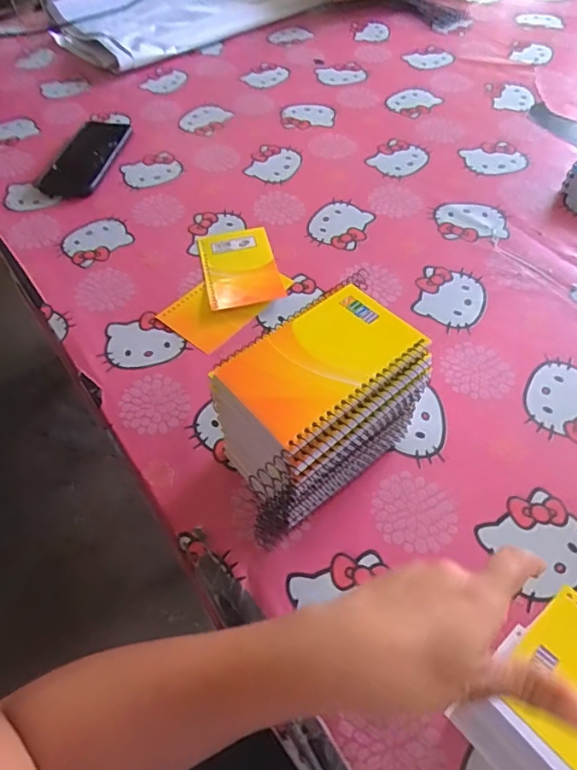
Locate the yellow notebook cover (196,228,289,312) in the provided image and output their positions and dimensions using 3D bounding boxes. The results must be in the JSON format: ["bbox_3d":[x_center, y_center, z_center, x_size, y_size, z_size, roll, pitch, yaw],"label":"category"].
[{"bbox_3d":[-0.054,-0.135,0.580,0.078,0.005,0.120,-13,55,-6],"label":"yellow notebook cover"}]

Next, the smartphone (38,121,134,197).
[{"bbox_3d":[-0.274,-0.311,0.706,0.087,0.013,0.169,12,56,11],"label":"smartphone"}]

